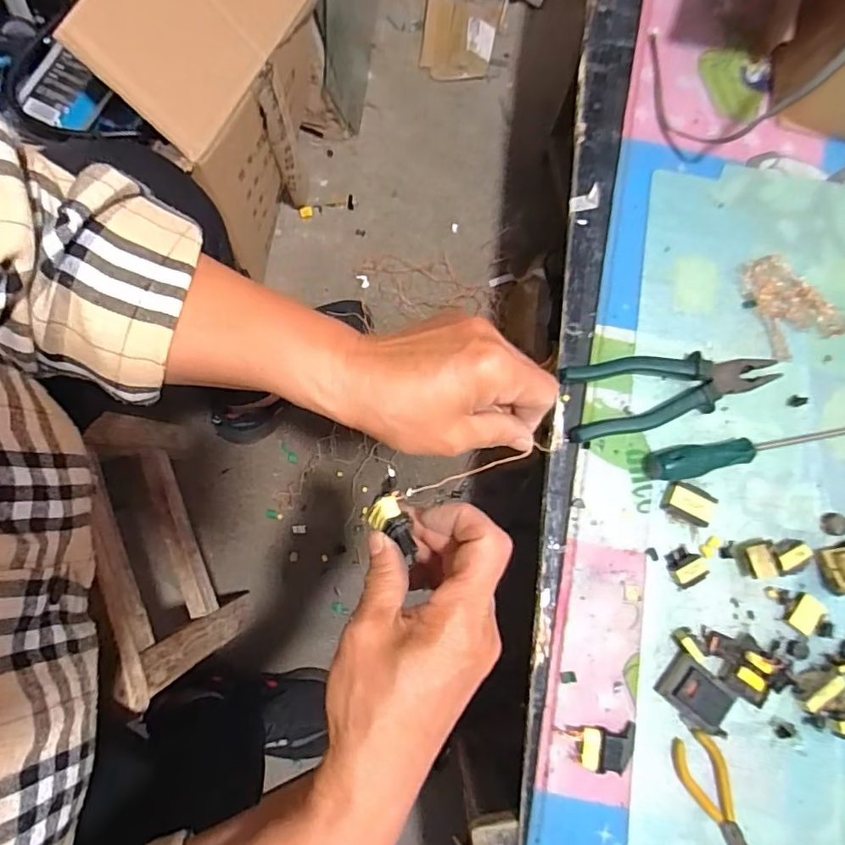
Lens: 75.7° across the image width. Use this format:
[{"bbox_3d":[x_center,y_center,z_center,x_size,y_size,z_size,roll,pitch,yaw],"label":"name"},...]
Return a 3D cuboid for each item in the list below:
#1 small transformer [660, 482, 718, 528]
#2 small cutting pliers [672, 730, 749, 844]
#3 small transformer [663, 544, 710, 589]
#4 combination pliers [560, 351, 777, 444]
[{"bbox_3d":[0.241,0.074,0.491,0.045,0.015,0.029,24,80,4],"label":"small transformer"},{"bbox_3d":[0.245,0.311,0.448,0.039,0.007,0.105,-28,81,-6],"label":"small cutting pliers"},{"bbox_3d":[0.235,0.128,0.480,0.029,0.016,0.033,-33,81,-7],"label":"small transformer"},{"bbox_3d":[0.231,-0.033,0.509,0.197,0.025,0.068,-11,79,-3],"label":"combination pliers"}]

